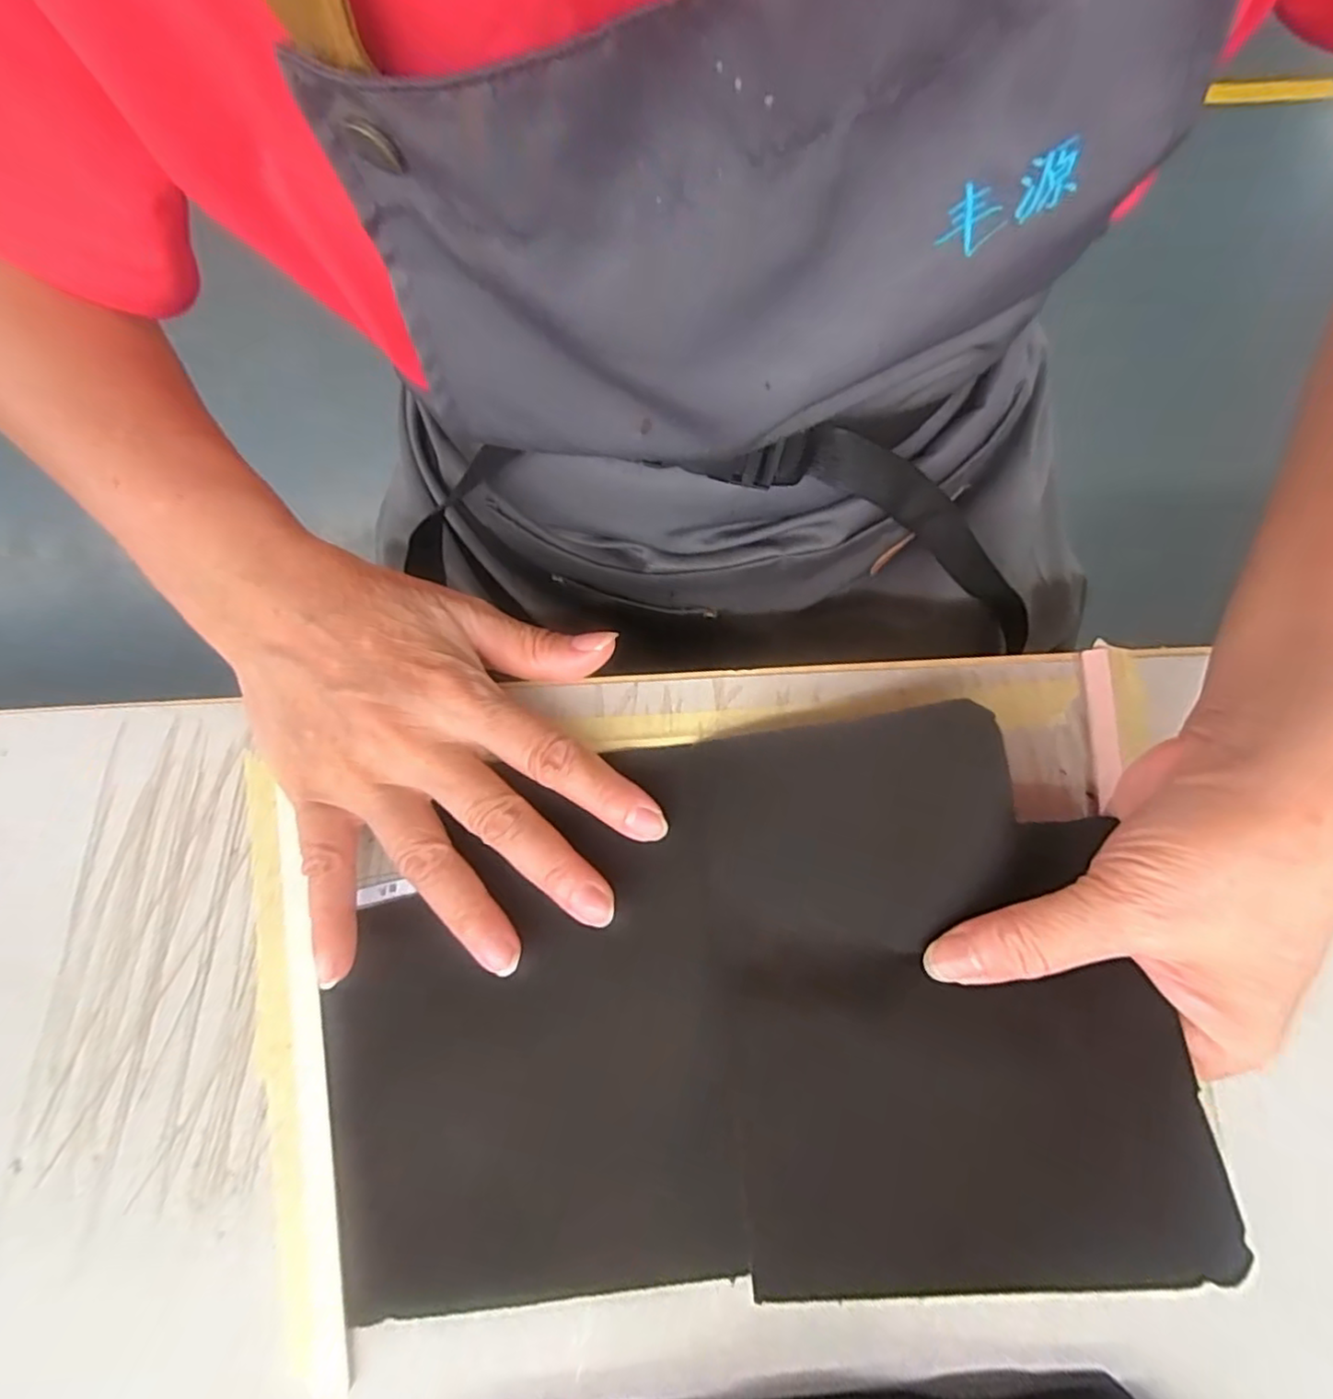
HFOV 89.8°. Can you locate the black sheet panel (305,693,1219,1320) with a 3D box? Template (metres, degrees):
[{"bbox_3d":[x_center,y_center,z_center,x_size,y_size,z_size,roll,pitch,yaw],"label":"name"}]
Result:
[{"bbox_3d":[0.011,0.096,0.225,0.252,0.030,0.170,-14,65,8],"label":"black sheet panel"}]

